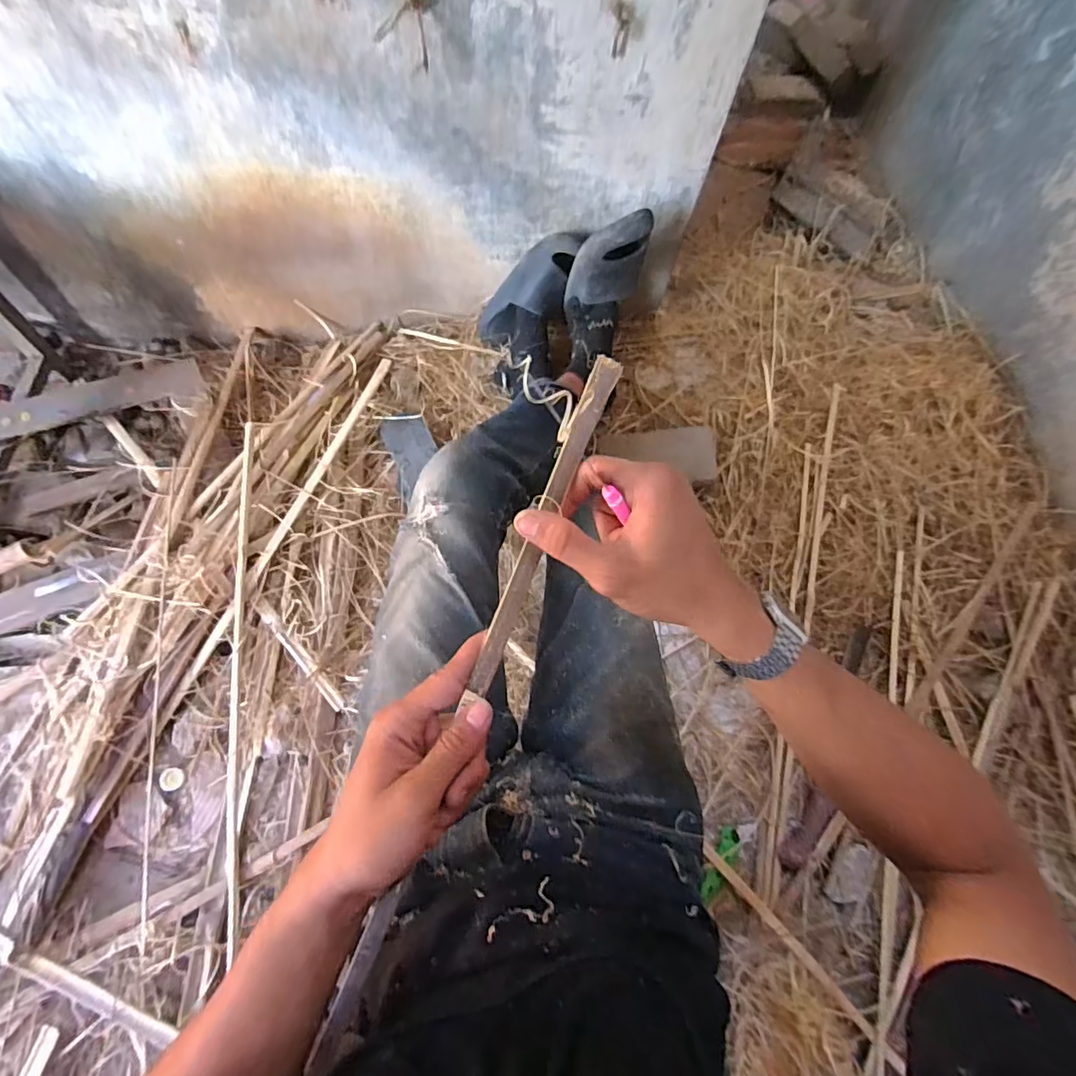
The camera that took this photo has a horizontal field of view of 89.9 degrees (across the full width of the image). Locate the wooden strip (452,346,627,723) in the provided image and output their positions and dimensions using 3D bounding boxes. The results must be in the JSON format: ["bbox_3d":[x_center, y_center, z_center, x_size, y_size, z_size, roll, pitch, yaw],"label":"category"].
[{"bbox_3d":[0.004,-0.010,0.343,0.018,0.007,0.229,21,85,6],"label":"wooden strip"}]

